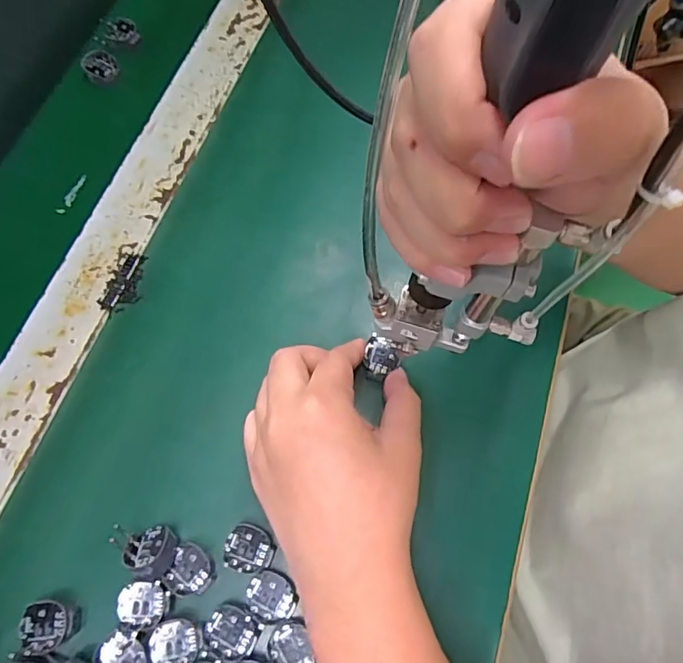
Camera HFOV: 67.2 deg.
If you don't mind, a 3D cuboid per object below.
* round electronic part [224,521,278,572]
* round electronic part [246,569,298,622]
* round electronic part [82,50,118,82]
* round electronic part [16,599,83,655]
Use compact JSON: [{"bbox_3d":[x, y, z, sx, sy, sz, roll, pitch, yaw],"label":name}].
[{"bbox_3d":[-0.052,0.123,0.292,0.028,0.004,0.025,11,69,3],"label":"round electronic part"},{"bbox_3d":[-0.039,0.146,0.283,0.027,0.004,0.025,0,68,-1],"label":"round electronic part"},{"bbox_3d":[-0.203,-0.223,0.429,0.024,0.009,0.027,-38,74,-14],"label":"round electronic part"},{"bbox_3d":[-0.158,0.158,0.278,0.031,0.008,0.024,-10,69,-5],"label":"round electronic part"}]

